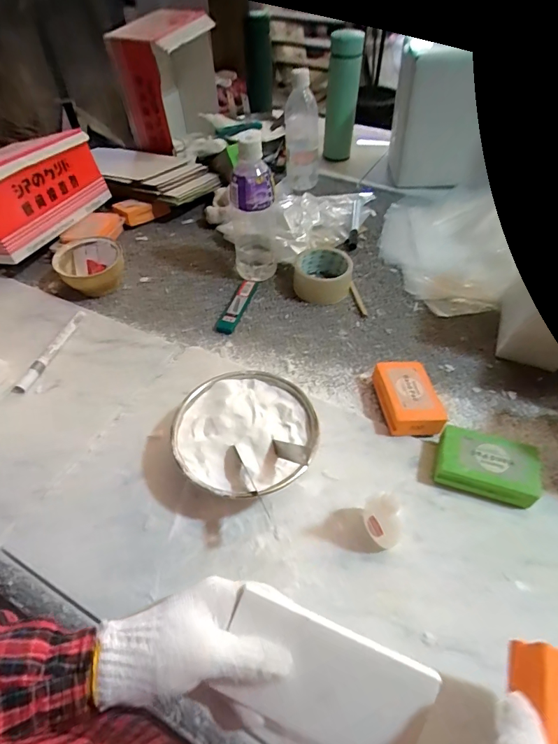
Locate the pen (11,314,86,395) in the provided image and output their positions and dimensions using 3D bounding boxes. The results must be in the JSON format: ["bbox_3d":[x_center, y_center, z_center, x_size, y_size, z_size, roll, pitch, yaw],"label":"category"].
[{"bbox_3d":[-0.305,-0.031,0.545,0.019,0.017,0.141,10,50,9],"label":"pen"}]

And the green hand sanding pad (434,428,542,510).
[{"bbox_3d":[0.215,0.098,0.426,0.099,0.033,0.058,15,51,13],"label":"green hand sanding pad"}]

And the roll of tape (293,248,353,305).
[{"bbox_3d":[0.068,-0.154,0.636,0.086,0.047,0.087,0,49,0],"label":"roll of tape"}]

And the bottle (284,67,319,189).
[{"bbox_3d":[0.047,-0.469,0.806,0.069,0.188,0.080,1,49,1],"label":"bottle"}]

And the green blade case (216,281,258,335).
[{"bbox_3d":[-0.063,-0.100,0.616,0.025,0.012,0.115,13,51,11],"label":"green blade case"}]

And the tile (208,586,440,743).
[{"bbox_3d":[0.032,0.222,0.290,0.147,0.010,0.081,23,90,9],"label":"tile"}]

